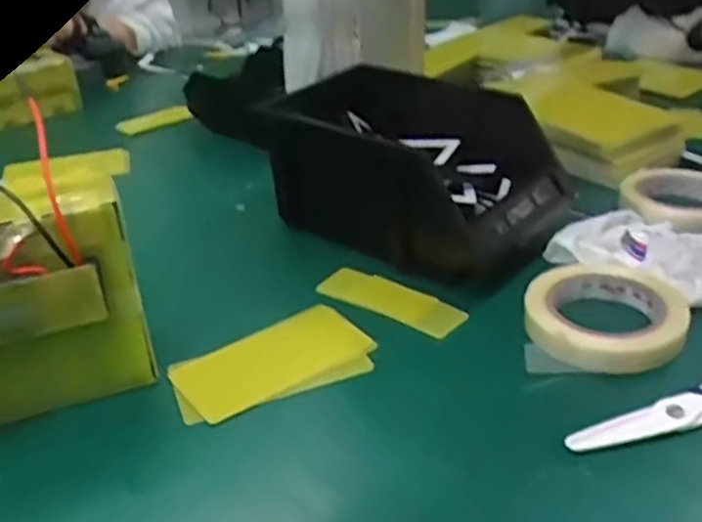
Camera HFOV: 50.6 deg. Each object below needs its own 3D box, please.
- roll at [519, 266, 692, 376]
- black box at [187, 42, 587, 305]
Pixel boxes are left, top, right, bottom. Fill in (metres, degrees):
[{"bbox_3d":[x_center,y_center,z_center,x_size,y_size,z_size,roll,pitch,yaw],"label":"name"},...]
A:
[{"bbox_3d":[0.185,0.039,0.547,0.108,0.027,0.103,-2,31,1],"label":"roll"},{"bbox_3d":[0.057,-0.079,0.664,0.230,0.121,0.171,27,45,36],"label":"black box"}]

